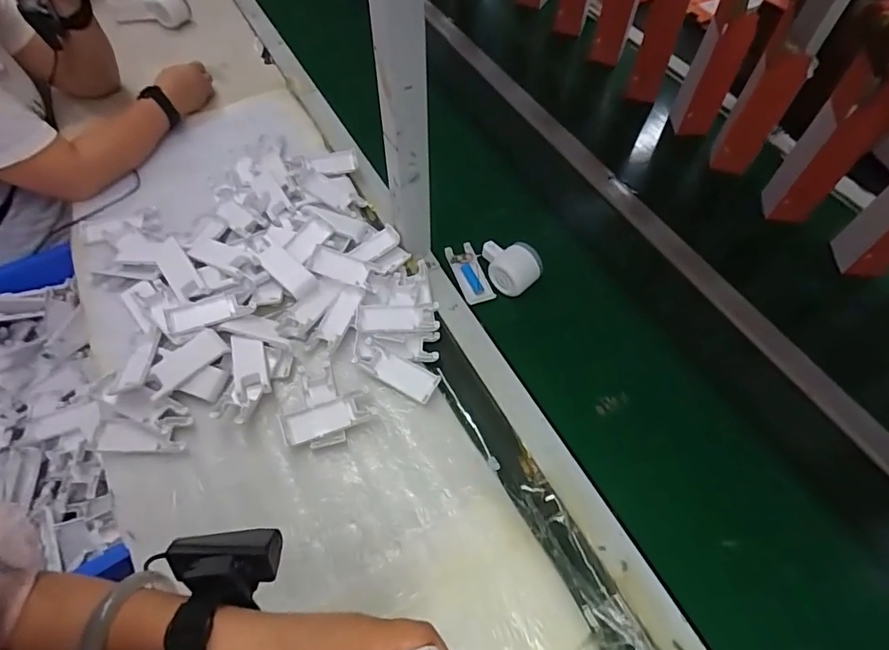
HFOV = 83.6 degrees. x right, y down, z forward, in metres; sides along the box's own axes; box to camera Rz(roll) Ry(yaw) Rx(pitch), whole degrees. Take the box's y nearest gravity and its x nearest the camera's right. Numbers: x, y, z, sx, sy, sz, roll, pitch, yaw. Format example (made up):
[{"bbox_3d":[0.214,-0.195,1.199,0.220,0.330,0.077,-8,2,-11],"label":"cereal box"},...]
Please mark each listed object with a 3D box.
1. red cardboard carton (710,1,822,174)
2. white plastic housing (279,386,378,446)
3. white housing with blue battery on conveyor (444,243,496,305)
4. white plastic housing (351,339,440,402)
[{"bbox_3d":[0.483,-0.326,0.777,0.071,0.175,0.045,31,62,17],"label":"red cardboard carton"},{"bbox_3d":[-0.133,0.106,0.566,0.103,0.011,0.040,-15,59,-10],"label":"white plastic housing"},{"bbox_3d":[0.034,-0.073,0.697,0.039,0.010,0.095,-27,73,5],"label":"white housing with blue battery on conveyor"},{"bbox_3d":[-0.057,0.055,0.601,0.102,0.014,0.039,26,61,15],"label":"white plastic housing"}]

